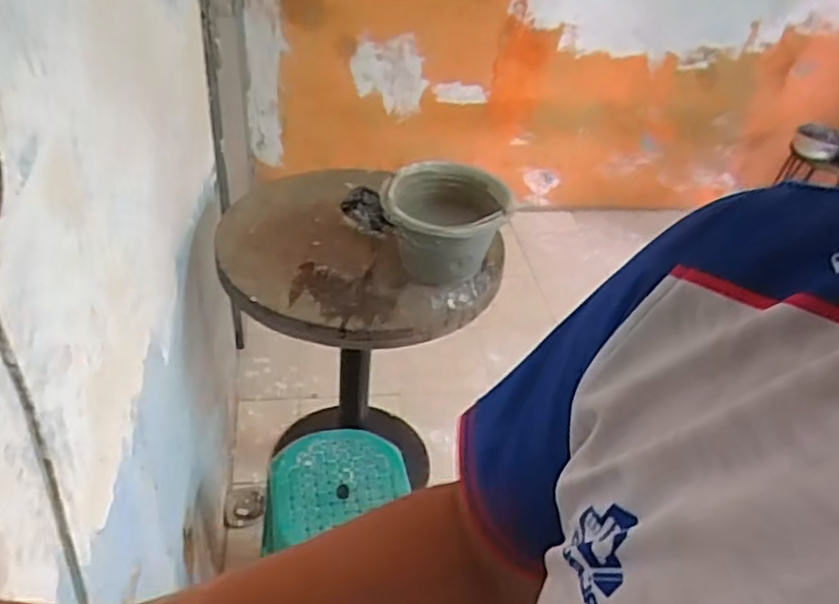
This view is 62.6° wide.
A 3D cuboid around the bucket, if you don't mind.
[{"bbox_3d":[0.046,-0.146,1.348,0.241,0.168,0.265,8,39,0],"label":"bucket"}]

